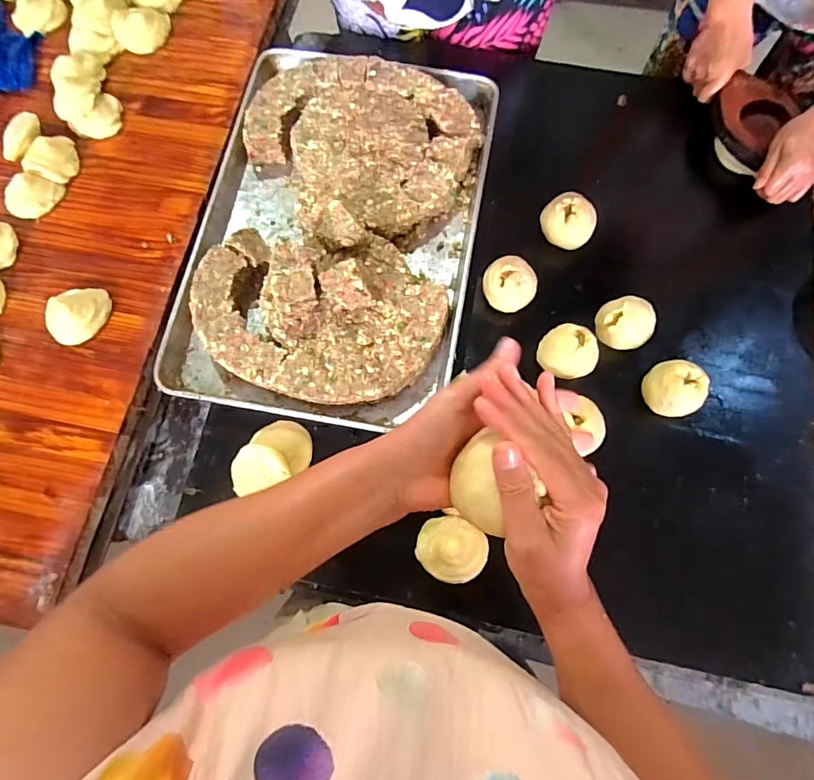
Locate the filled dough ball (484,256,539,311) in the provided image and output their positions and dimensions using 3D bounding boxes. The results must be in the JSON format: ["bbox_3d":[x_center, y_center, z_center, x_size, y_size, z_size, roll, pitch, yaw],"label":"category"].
[{"bbox_3d":[0.149,-0.152,0.658,0.064,0.058,0.068,0,76,-1],"label":"filled dough ball"}]

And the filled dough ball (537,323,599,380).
[{"bbox_3d":[0.222,-0.051,0.635,0.069,0.056,0.080,-44,81,-10],"label":"filled dough ball"}]

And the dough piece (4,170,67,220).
[{"bbox_3d":[-0.577,-0.299,0.701,0.057,0.033,0.075,28,77,6],"label":"dough piece"}]

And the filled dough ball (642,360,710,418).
[{"bbox_3d":[0.360,0.001,0.619,0.066,0.062,0.077,18,77,4],"label":"filled dough ball"}]

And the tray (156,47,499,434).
[{"bbox_3d":[-0.100,-0.253,0.672,0.394,0.119,0.571,10,76,1],"label":"tray"}]

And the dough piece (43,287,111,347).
[{"bbox_3d":[-0.469,-0.107,0.648,0.084,0.035,0.077,0,76,-1],"label":"dough piece"}]

